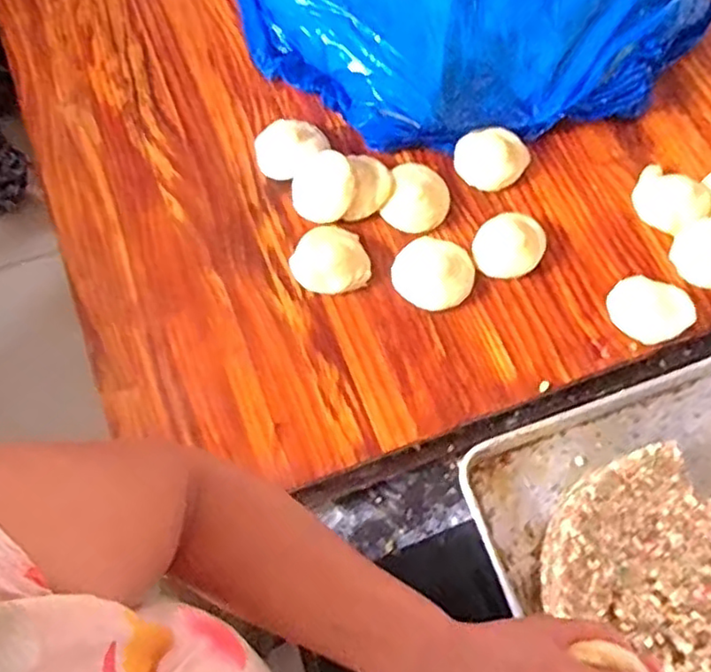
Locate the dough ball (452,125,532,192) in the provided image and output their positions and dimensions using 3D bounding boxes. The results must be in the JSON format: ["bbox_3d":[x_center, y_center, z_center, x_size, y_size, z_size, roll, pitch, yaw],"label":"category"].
[{"bbox_3d":[0.166,-0.213,0.791,0.087,0.039,0.067,-24,73,-10],"label":"dough ball"}]

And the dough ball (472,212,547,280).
[{"bbox_3d":[0.174,-0.102,0.746,0.080,0.040,0.066,-16,72,-8],"label":"dough ball"}]

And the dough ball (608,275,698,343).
[{"bbox_3d":[0.322,-0.032,0.729,0.073,0.034,0.083,-32,75,-12],"label":"dough ball"}]

